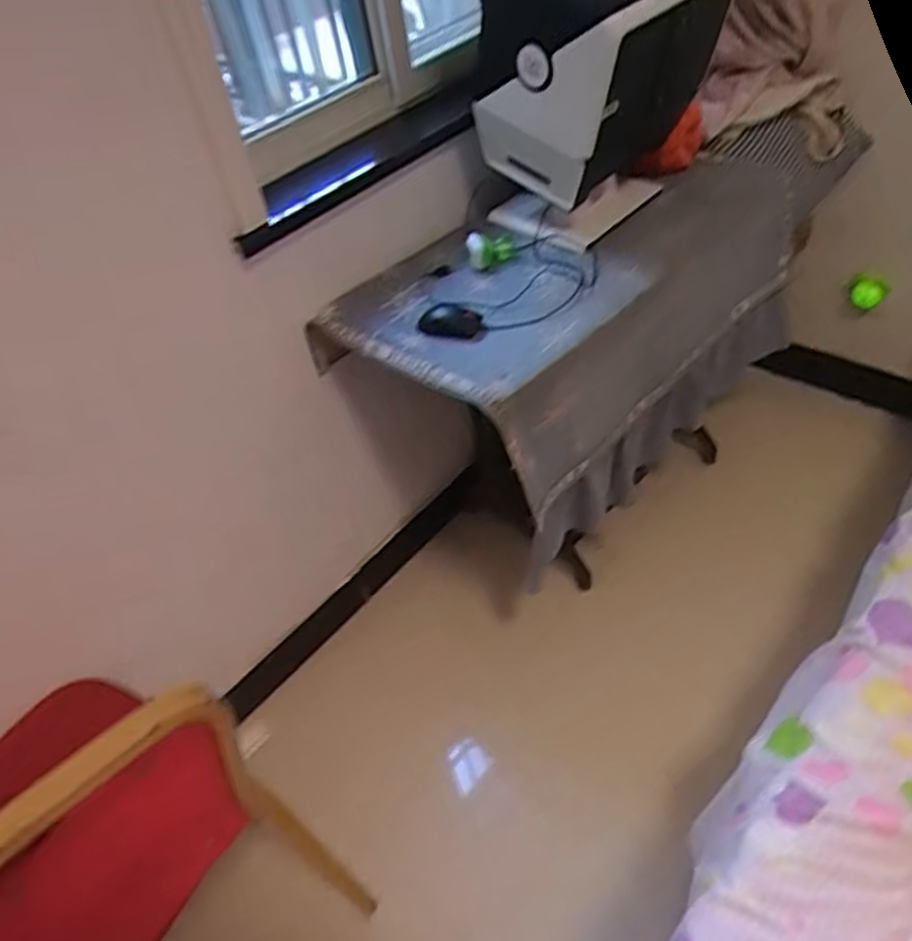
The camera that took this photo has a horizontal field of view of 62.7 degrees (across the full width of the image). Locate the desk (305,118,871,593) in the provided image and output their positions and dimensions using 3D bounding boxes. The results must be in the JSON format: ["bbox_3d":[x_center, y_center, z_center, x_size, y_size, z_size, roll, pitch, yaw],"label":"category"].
[{"bbox_3d":[0.361,-0.273,1.679,1.195,0.729,0.438,-39,51,-24],"label":"desk"}]

